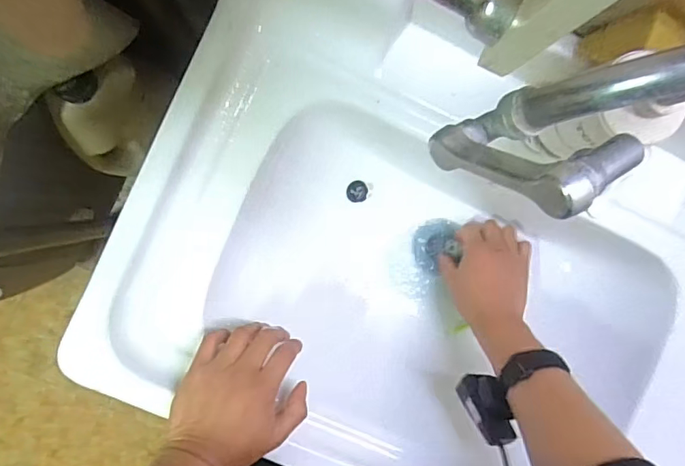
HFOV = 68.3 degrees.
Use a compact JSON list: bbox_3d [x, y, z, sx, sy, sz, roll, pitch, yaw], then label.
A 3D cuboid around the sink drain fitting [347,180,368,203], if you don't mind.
[{"bbox_3d":[0.018,-0.050,0.609,0.026,0.007,0.025,0,92,-5],"label":"sink drain fitting"}]

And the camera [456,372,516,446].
[{"bbox_3d":[0.150,0.170,0.502,0.034,0.069,0.044,11,124,-38],"label":"camera"}]

